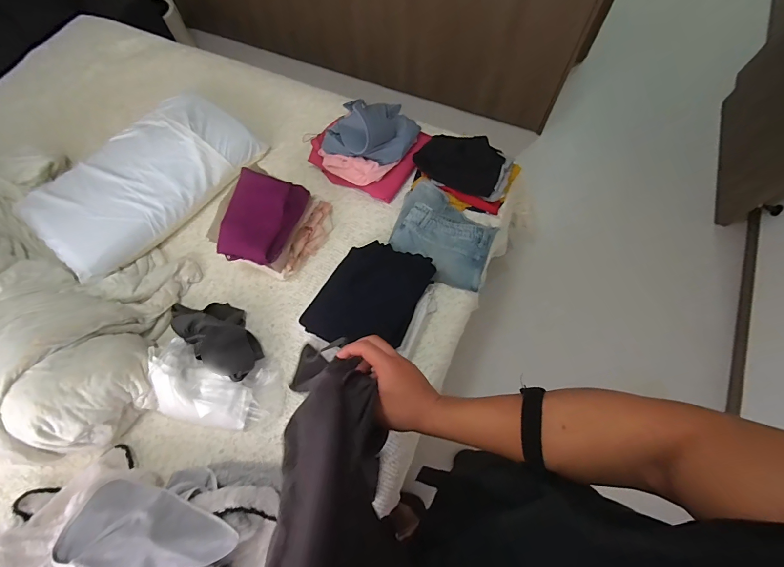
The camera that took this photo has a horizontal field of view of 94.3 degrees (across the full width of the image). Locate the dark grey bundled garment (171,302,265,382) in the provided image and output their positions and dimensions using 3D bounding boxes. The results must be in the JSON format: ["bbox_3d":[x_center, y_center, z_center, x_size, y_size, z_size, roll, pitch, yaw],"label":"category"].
[{"bbox_3d":[-0.463,0.116,0.939,0.304,0.118,0.146,40,74,15],"label":"dark grey bundled garment"}]

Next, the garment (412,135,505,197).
[{"bbox_3d":[0.200,-0.370,1.084,0.251,0.071,0.153,20,70,9],"label":"garment"}]

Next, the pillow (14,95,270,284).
[{"bbox_3d":[-0.757,-0.333,1.132,0.375,0.110,0.656,37,74,14],"label":"pillow"}]

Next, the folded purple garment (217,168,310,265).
[{"bbox_3d":[-0.349,-0.178,0.953,0.167,0.067,0.235,20,70,8],"label":"folded purple garment"}]

